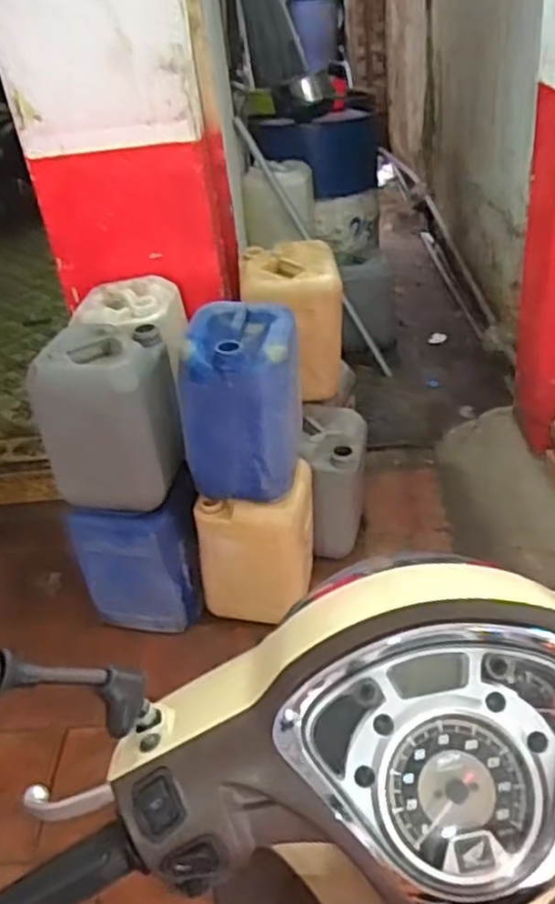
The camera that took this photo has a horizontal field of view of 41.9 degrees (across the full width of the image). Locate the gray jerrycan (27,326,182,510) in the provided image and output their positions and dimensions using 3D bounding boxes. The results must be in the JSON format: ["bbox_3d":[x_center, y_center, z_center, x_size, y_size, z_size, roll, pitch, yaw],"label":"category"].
[{"bbox_3d":[-0.380,-0.070,1.650,0.305,0.378,0.225,-8,34,-1],"label":"gray jerrycan"}]

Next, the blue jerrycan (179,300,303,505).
[{"bbox_3d":[-0.075,-0.106,1.622,0.266,0.375,0.260,-5,35,4],"label":"blue jerrycan"}]

